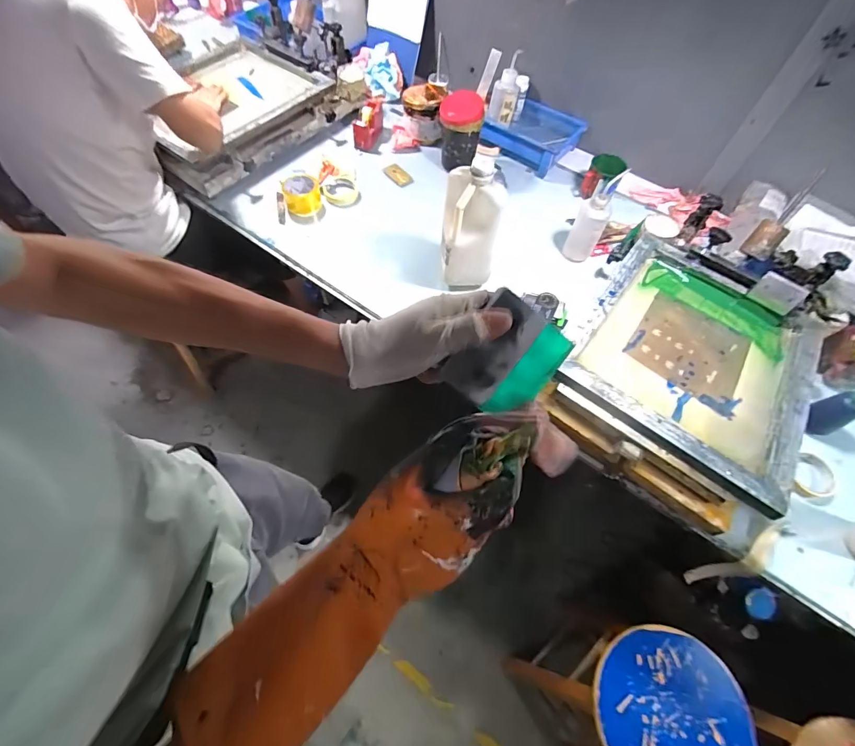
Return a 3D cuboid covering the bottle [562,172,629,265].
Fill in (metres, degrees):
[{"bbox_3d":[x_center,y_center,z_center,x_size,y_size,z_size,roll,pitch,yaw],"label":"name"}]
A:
[{"bbox_3d":[0.387,-0.356,0.988,0.079,0.182,0.075,26,63,10],"label":"bottle"}]

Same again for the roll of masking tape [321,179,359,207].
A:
[{"bbox_3d":[-0.240,-0.497,1.146,0.095,0.026,0.091,-4,61,-6],"label":"roll of masking tape"}]

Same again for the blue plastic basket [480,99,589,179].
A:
[{"bbox_3d":[0.325,-0.711,1.242,0.223,0.071,0.227,34,64,14],"label":"blue plastic basket"}]

